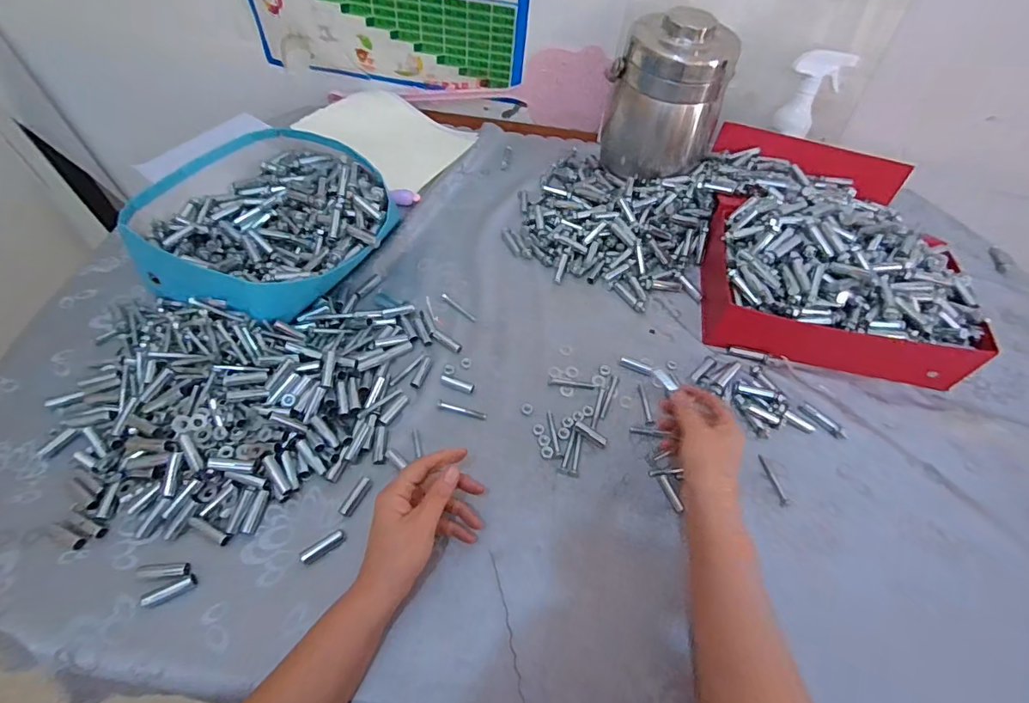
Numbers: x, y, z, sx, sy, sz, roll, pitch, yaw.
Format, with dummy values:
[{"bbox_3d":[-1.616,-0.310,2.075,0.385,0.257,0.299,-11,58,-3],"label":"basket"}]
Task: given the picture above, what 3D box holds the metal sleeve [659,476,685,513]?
[{"bbox_3d":[0.160,0.145,0.492,0.010,0.006,0.039,-12,57,-12],"label":"metal sleeve"}]

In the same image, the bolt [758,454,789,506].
[{"bbox_3d":[0.276,0.135,0.510,0.012,0.005,0.056,-4,56,-7],"label":"bolt"}]

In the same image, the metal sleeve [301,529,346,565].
[{"bbox_3d":[-0.176,0.180,0.444,0.042,0.006,0.012,-28,62,-22],"label":"metal sleeve"}]

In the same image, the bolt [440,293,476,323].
[{"bbox_3d":[-0.072,-0.057,0.622,0.061,0.006,0.008,37,60,20],"label":"bolt"}]

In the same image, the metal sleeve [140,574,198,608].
[{"bbox_3d":[-0.301,0.208,0.418,0.041,0.010,0.013,-21,59,-18],"label":"metal sleeve"}]

